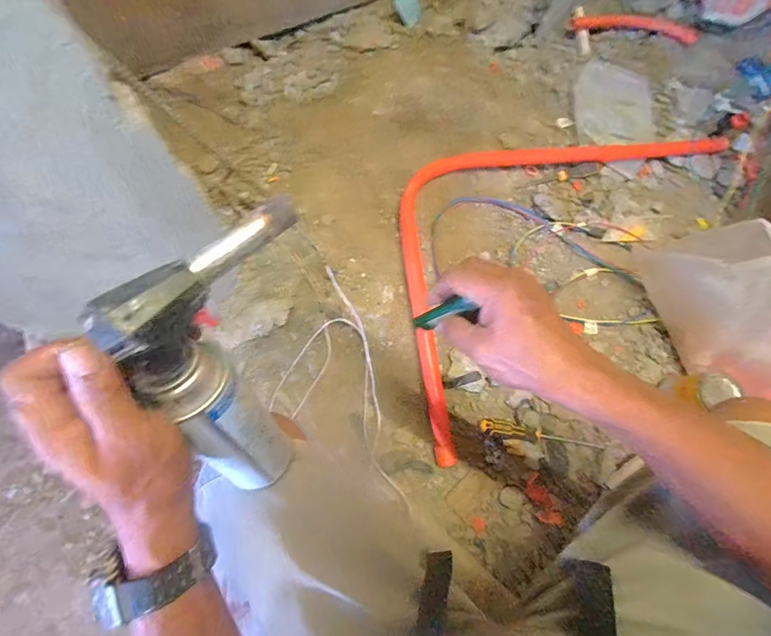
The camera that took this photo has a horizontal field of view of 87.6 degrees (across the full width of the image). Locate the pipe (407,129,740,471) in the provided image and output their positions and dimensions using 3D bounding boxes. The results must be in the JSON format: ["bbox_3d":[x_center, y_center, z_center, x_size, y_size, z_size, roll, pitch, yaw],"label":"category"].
[{"bbox_3d":[0.301,-0.224,0.869,0.436,0.073,1.006,42,76,13],"label":"pipe"}]

